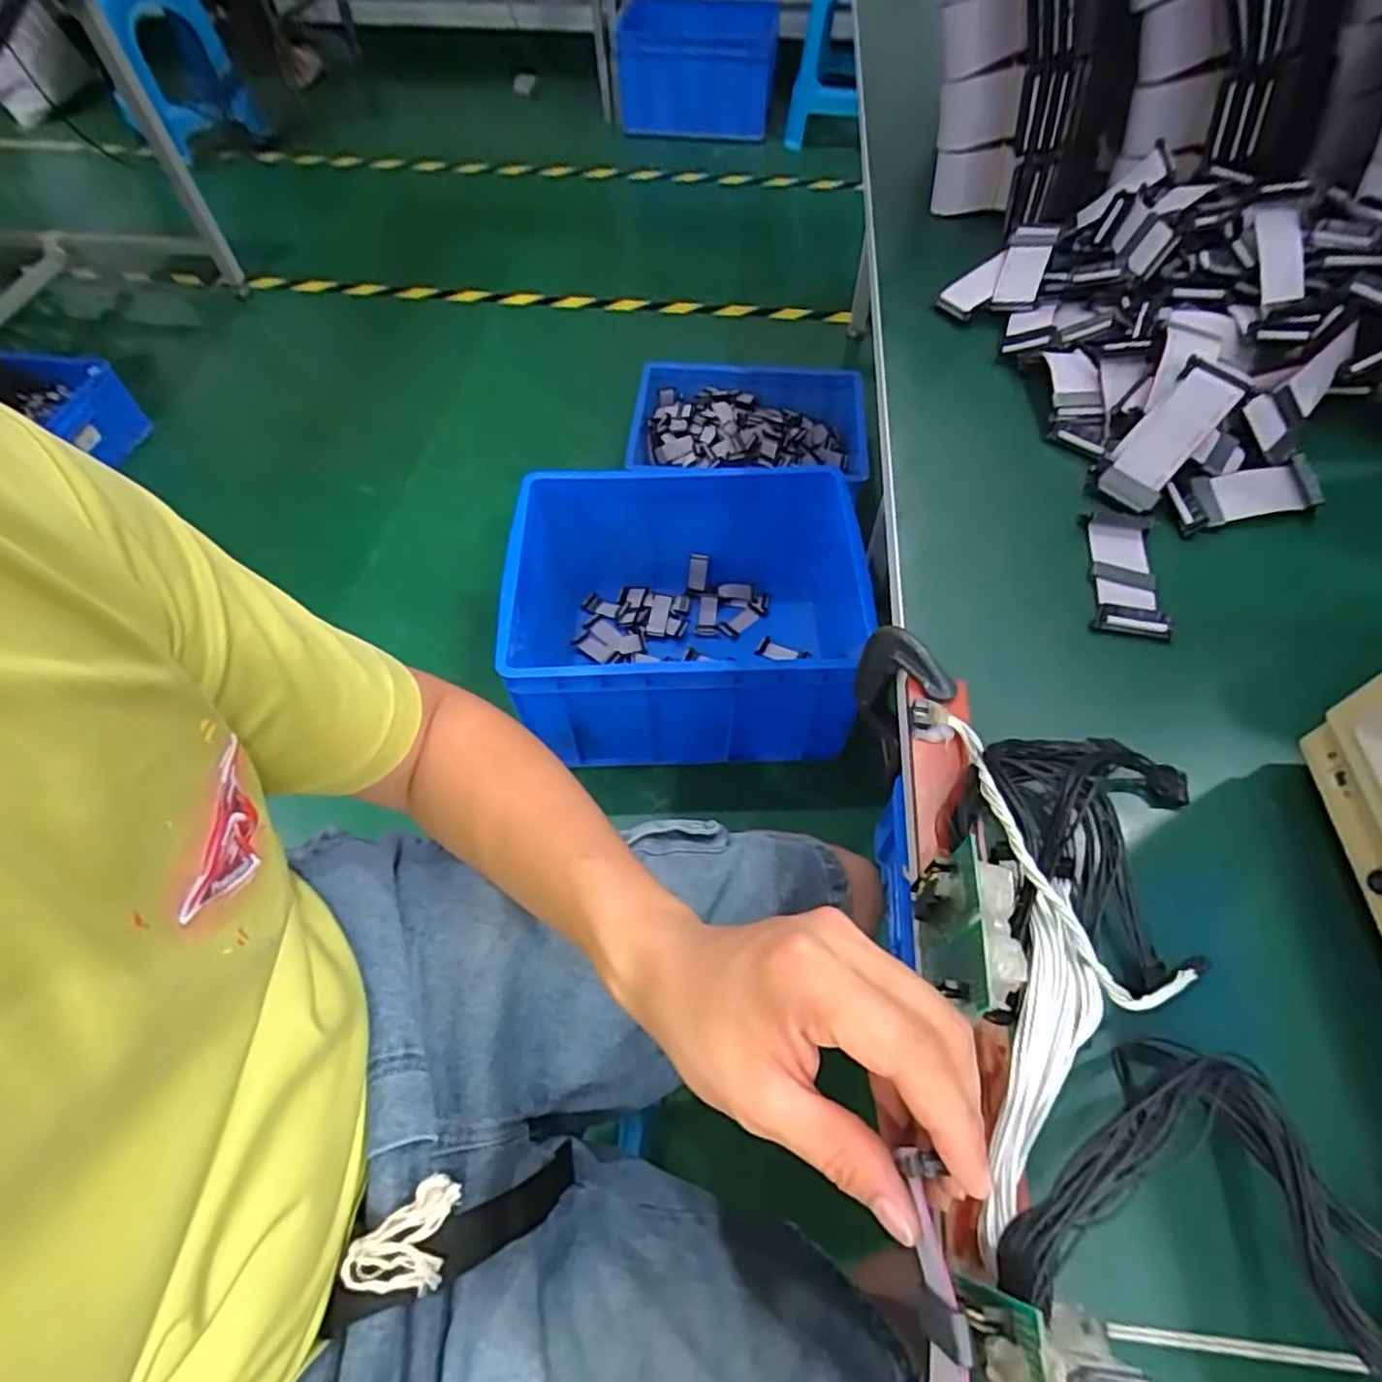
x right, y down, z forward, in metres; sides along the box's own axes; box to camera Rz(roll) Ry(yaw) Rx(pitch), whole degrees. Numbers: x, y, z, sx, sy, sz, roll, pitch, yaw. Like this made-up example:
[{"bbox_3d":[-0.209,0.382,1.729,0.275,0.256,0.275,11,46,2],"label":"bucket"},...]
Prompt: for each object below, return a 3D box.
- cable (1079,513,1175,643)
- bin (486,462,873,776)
[{"bbox_3d":[0.266,-0.073,0.433,0.039,0.013,0.095,9,58,7],"label":"cable"},{"bbox_3d":[-0.004,-0.130,1.183,0.594,0.296,0.442,0,57,1],"label":"bin"}]

